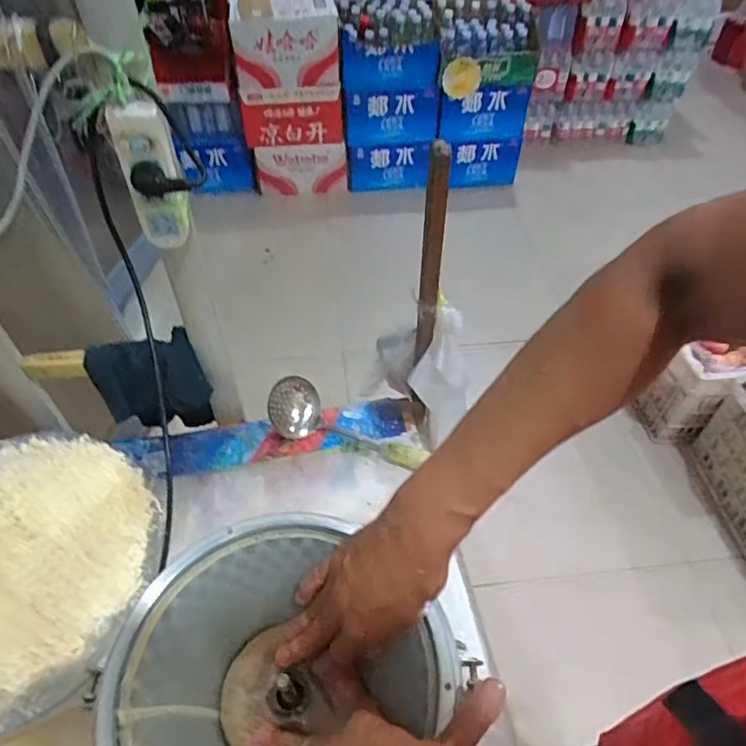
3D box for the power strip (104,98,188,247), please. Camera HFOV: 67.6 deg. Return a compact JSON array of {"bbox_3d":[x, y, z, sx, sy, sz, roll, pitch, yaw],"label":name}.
[{"bbox_3d":[-0.251,-0.217,0.638,0.059,0.170,0.029,-12,50,-12],"label":"power strip"}]

